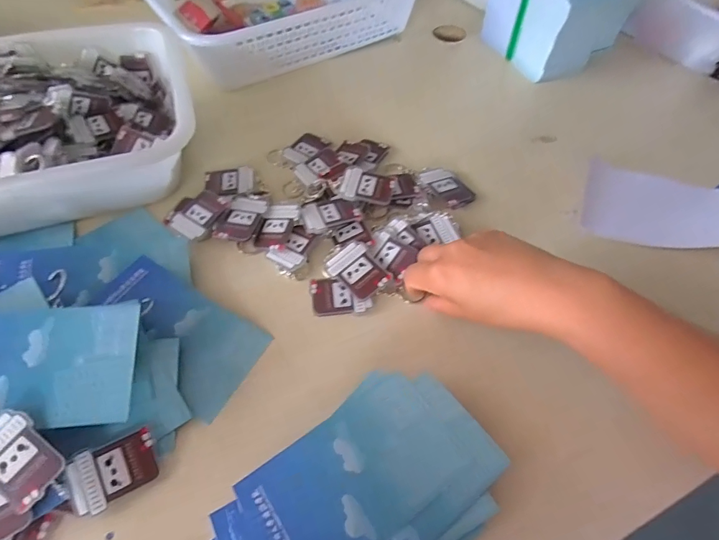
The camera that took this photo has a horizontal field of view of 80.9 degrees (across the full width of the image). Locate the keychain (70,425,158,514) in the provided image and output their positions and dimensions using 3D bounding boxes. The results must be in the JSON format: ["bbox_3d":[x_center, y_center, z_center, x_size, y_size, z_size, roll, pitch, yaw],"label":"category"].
[{"bbox_3d":[-0.160,0.132,0.275,0.051,0.004,0.037,-18,74,-18],"label":"keychain"}]

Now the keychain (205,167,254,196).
[{"bbox_3d":[-0.135,-0.091,0.437,0.049,0.005,0.041,-6,56,-6],"label":"keychain"}]

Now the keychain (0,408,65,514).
[{"bbox_3d":[-0.224,0.100,0.260,0.037,0.010,0.097,-38,86,-25],"label":"keychain"}]

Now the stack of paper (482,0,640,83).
[{"bbox_3d":[0.280,-0.355,0.571,0.163,0.100,0.144,-21,59,-16],"label":"stack of paper"}]

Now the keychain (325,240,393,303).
[{"bbox_3d":[0.000,0.001,0.370,0.040,0.006,0.051,-40,67,-11],"label":"keychain"}]

